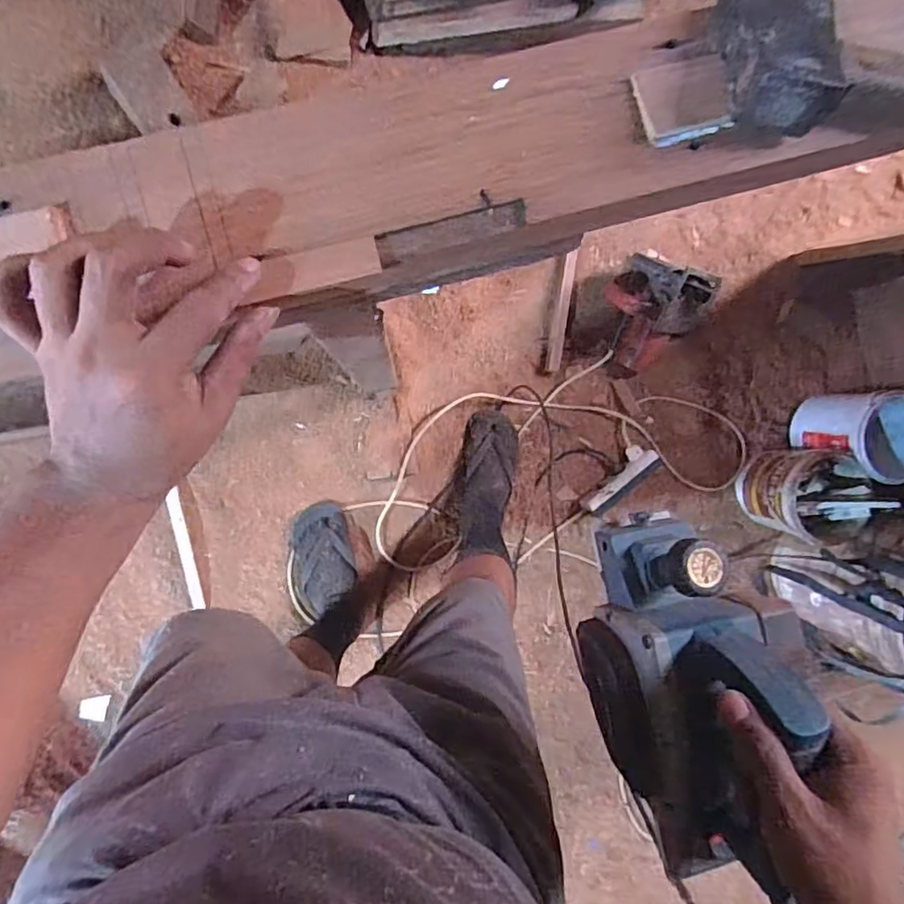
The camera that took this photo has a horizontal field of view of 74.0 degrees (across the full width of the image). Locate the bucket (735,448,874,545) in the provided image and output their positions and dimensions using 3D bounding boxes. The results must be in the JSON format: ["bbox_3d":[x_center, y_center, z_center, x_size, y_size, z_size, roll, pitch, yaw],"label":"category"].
[{"bbox_3d":[0.729,0.086,1.273,0.150,0.215,0.184,15,90,-10],"label":"bucket"}]

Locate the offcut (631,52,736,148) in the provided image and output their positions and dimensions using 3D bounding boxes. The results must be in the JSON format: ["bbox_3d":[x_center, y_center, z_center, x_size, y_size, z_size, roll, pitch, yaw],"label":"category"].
[{"bbox_3d":[0.136,-0.207,0.352,0.050,0.013,0.044,-16,94,-9],"label":"offcut"}]

